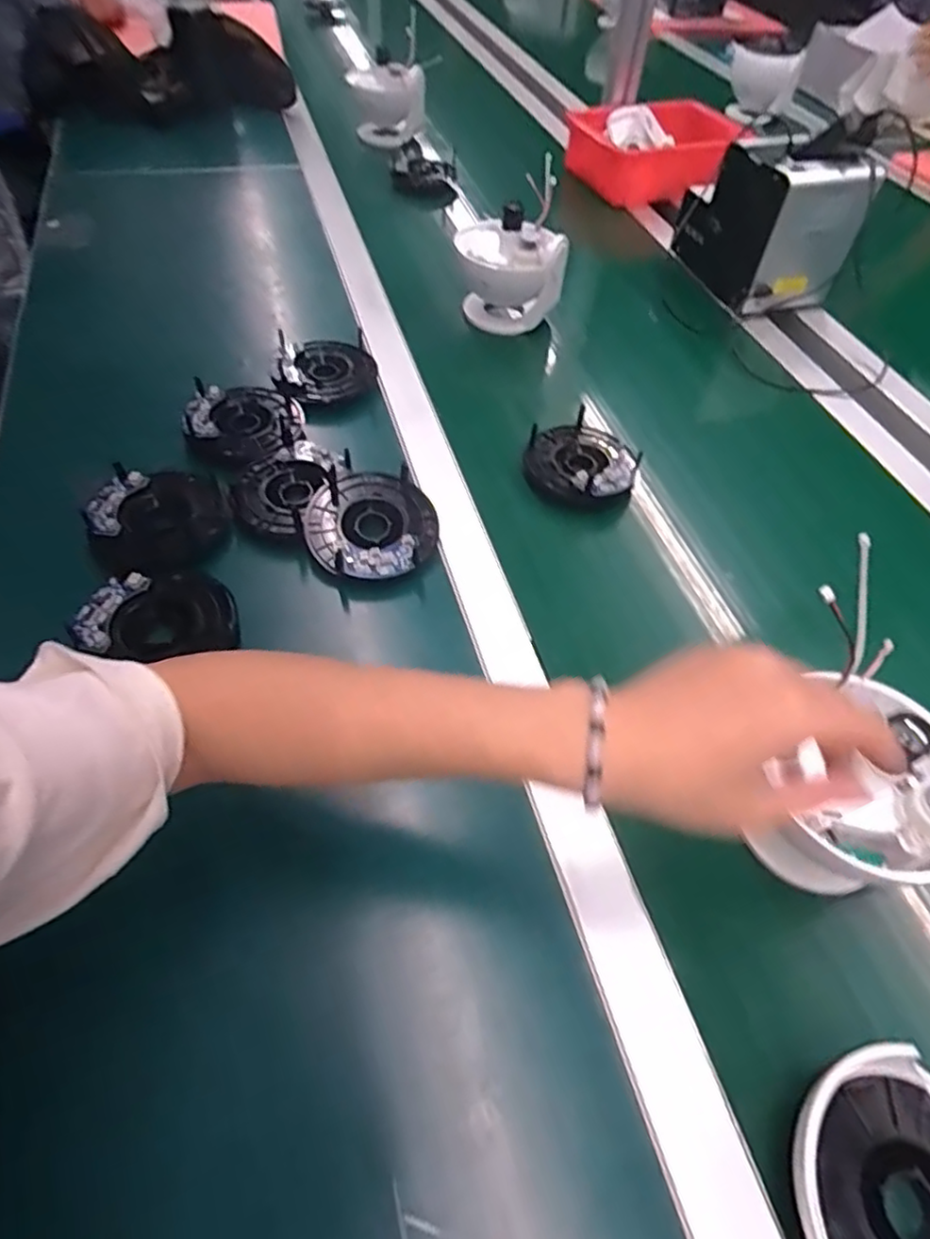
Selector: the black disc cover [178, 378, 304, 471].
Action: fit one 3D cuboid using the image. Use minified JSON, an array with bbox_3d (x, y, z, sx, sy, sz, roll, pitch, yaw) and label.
[{"bbox_3d":[-0.194,-0.177,0.570,0.093,0.026,0.105,1,54,-3],"label":"black disc cover"}]

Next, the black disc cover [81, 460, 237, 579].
[{"bbox_3d":[-0.232,-0.080,0.490,0.098,0.021,0.105,-30,61,-23],"label":"black disc cover"}]

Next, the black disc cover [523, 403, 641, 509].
[{"bbox_3d":[0.103,-0.144,0.576,0.093,0.027,0.104,4,53,-1],"label":"black disc cover"}]

